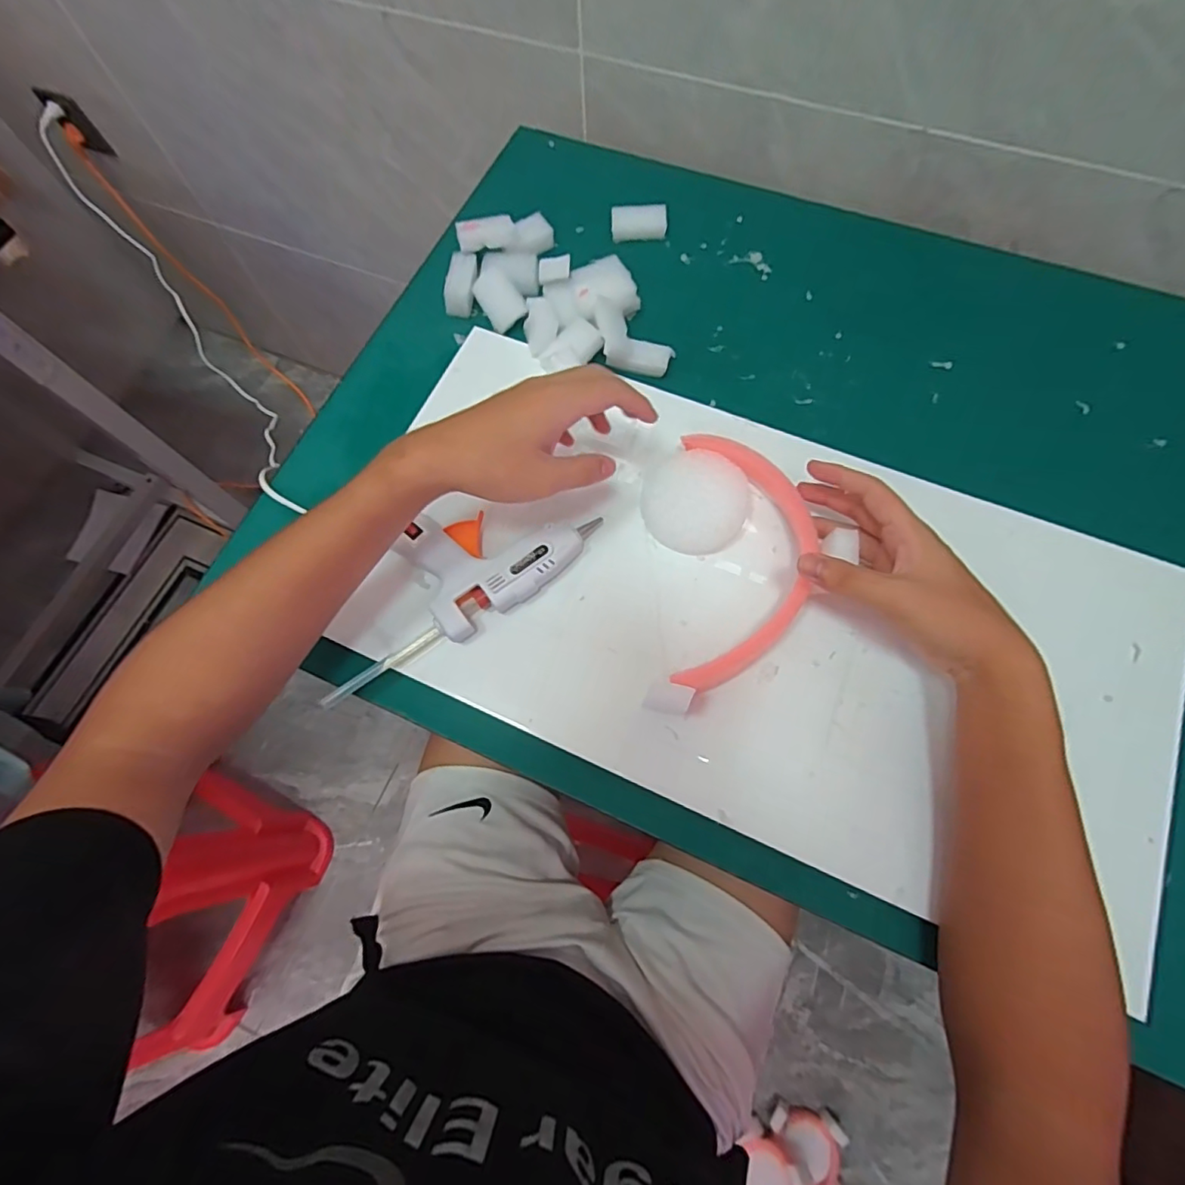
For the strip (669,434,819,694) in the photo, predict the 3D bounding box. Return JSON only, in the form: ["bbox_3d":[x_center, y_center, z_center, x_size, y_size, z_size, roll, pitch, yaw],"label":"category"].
[{"bbox_3d":[0.106,-0.021,0.412,0.094,0.035,0.191,9,73,6],"label":"strip"}]

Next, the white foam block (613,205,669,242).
[{"bbox_3d":[0.045,-0.354,0.548,0.053,0.020,0.025,-3,70,1],"label":"white foam block"}]

